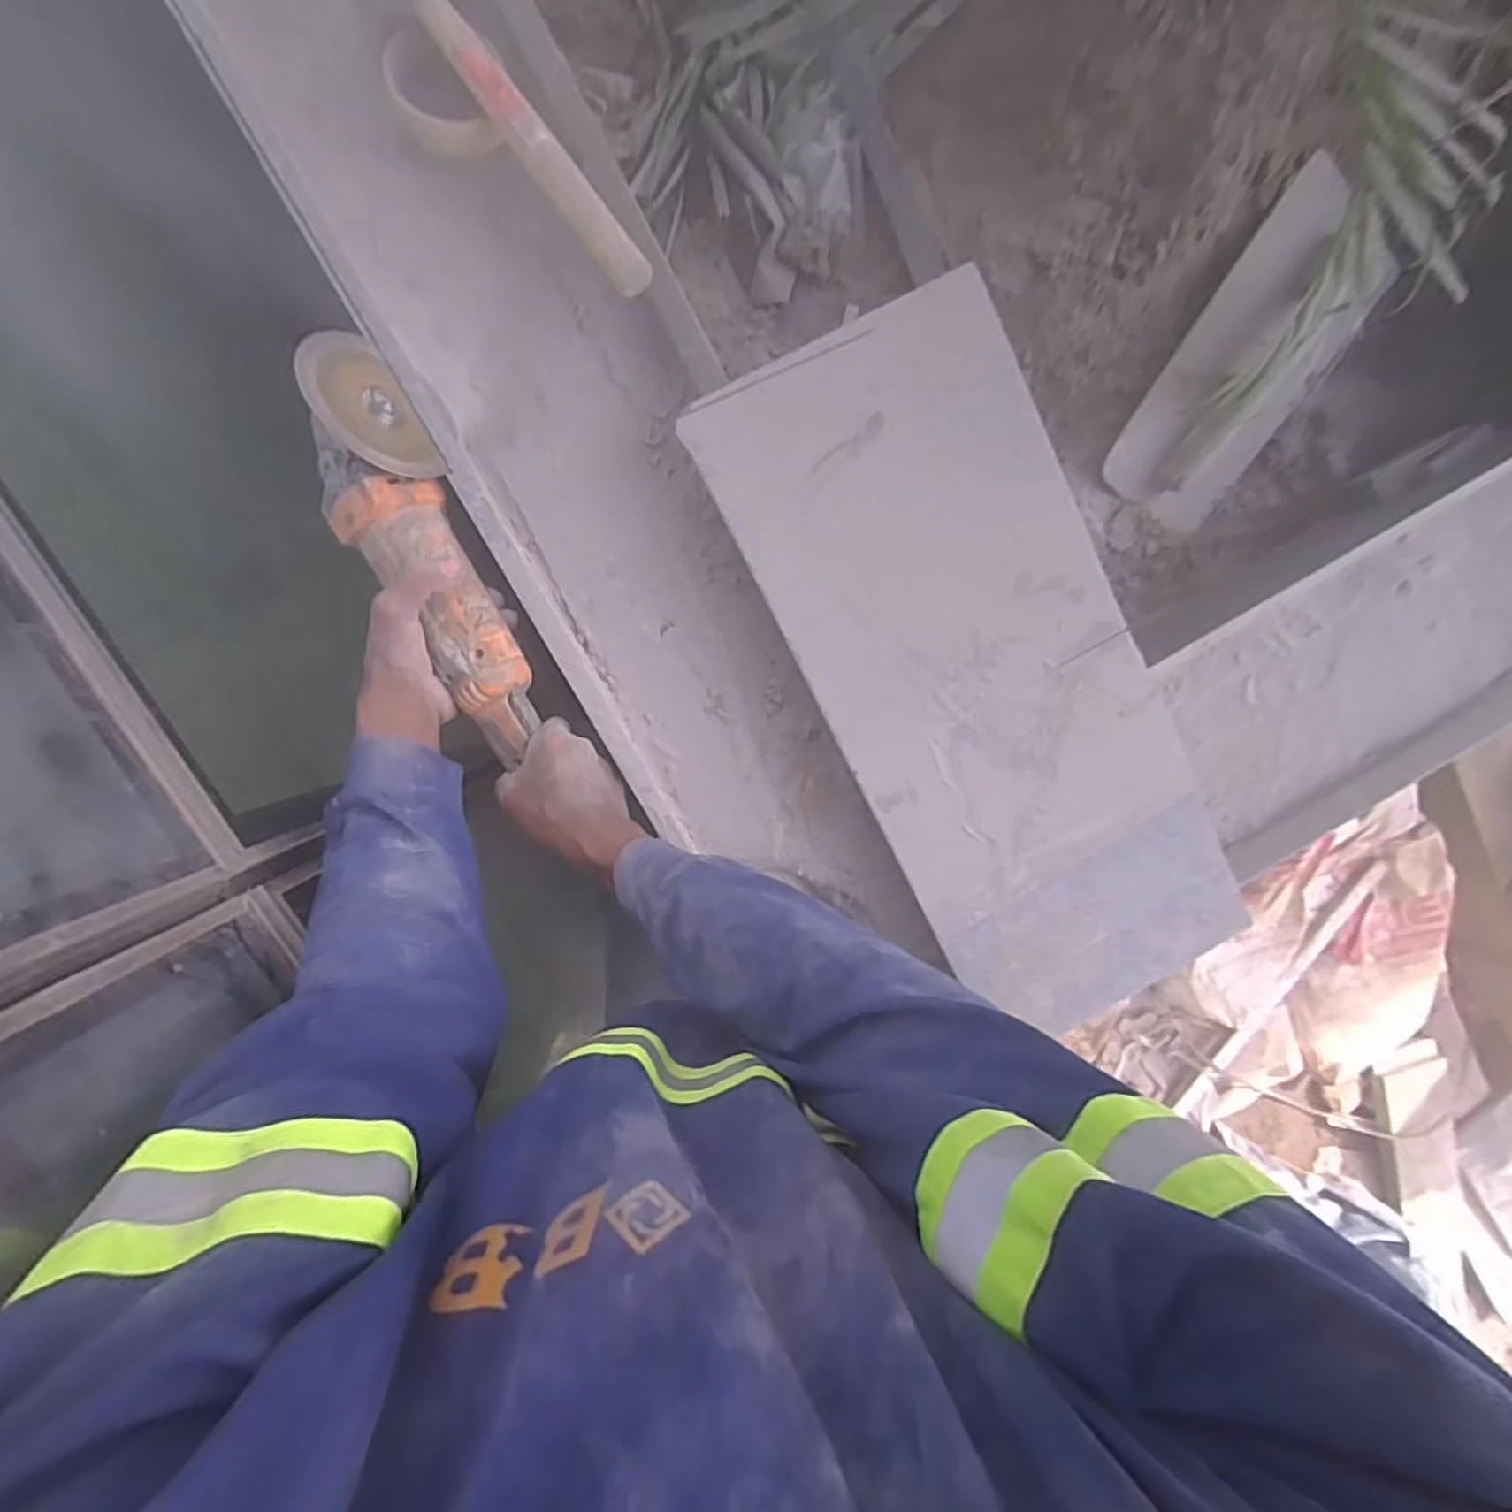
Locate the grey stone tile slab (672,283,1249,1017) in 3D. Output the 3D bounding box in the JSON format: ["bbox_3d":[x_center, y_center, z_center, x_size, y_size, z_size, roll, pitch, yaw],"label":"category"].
[{"bbox_3d":[0.190,-0.053,0.557,0.249,0.028,0.576,-28,98,-1],"label":"grey stone tile slab"}]

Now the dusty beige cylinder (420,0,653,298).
[{"bbox_3d":[-0.156,-0.426,0.486,0.032,0.026,0.239,-39,93,0],"label":"dusty beige cylinder"}]

